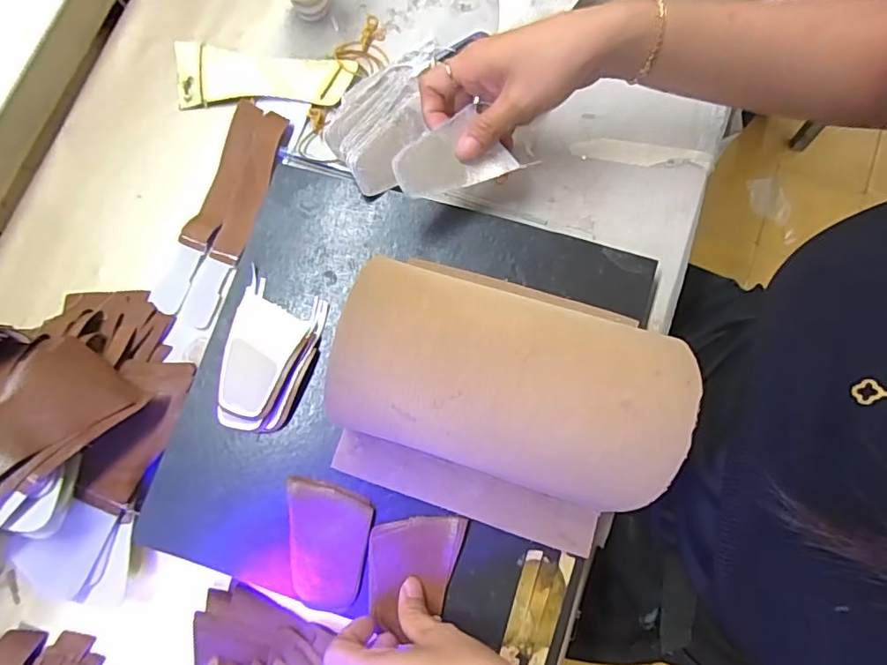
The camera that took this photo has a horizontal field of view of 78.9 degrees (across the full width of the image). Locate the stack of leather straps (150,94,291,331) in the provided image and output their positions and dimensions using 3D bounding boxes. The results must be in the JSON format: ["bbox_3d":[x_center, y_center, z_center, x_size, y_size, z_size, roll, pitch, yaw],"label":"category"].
[{"bbox_3d":[-0.178,-0.100,0.438,0.052,0.008,0.185,20,80,4],"label":"stack of leather straps"}]

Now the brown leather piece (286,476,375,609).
[{"bbox_3d":[-0.084,0.145,0.372,0.061,0.004,0.078,10,79,2],"label":"brown leather piece"}]

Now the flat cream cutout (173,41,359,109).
[{"bbox_3d":[-0.155,-0.222,0.462,0.157,0.005,0.058,1,79,5],"label":"flat cream cutout"}]

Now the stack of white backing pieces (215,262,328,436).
[{"bbox_3d":[-0.126,0.015,0.389,0.061,0.021,0.109,10,79,2],"label":"stack of white backing pieces"}]

